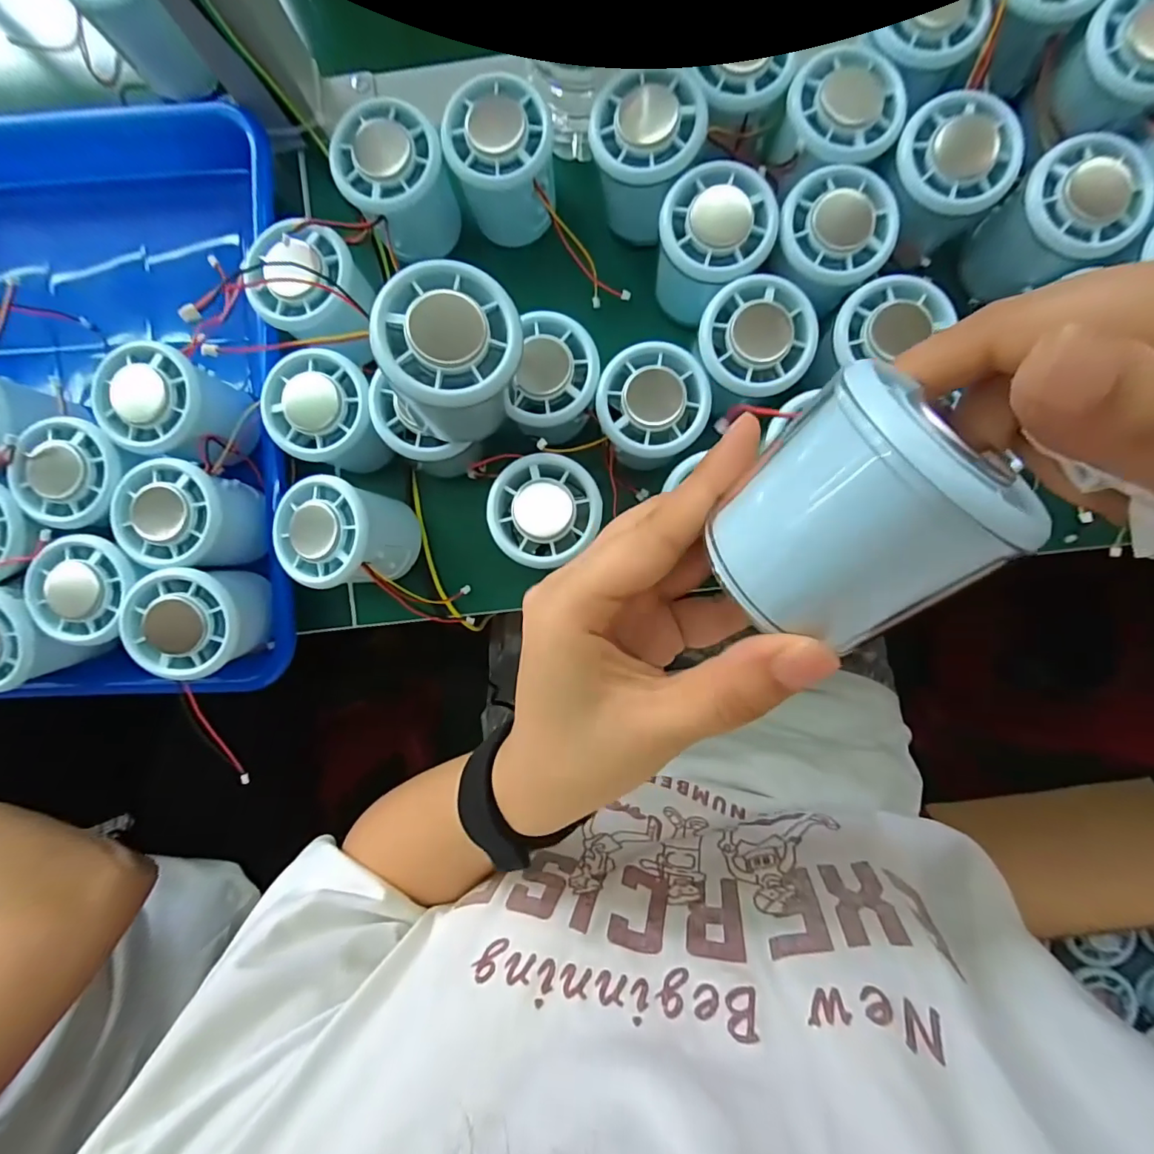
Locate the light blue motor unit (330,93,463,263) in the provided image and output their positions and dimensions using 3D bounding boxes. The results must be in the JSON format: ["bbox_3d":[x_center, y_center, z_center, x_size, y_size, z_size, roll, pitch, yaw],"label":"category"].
[{"bbox_3d":[-0.097,-0.216,0.286,0.054,0.057,0.055,0,90,2],"label":"light blue motor unit"}]

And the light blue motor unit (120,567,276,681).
[{"bbox_3d":[-0.198,0.023,0.281,0.057,0.050,0.053,0,90,2],"label":"light blue motor unit"}]

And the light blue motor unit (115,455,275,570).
[{"bbox_3d":[-0.210,-0.032,0.285,0.048,0.052,0.053,5,90,2],"label":"light blue motor unit"}]

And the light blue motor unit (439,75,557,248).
[{"bbox_3d":[-0.039,-0.226,0.285,0.053,0.058,0.056,0,90,2],"label":"light blue motor unit"}]

